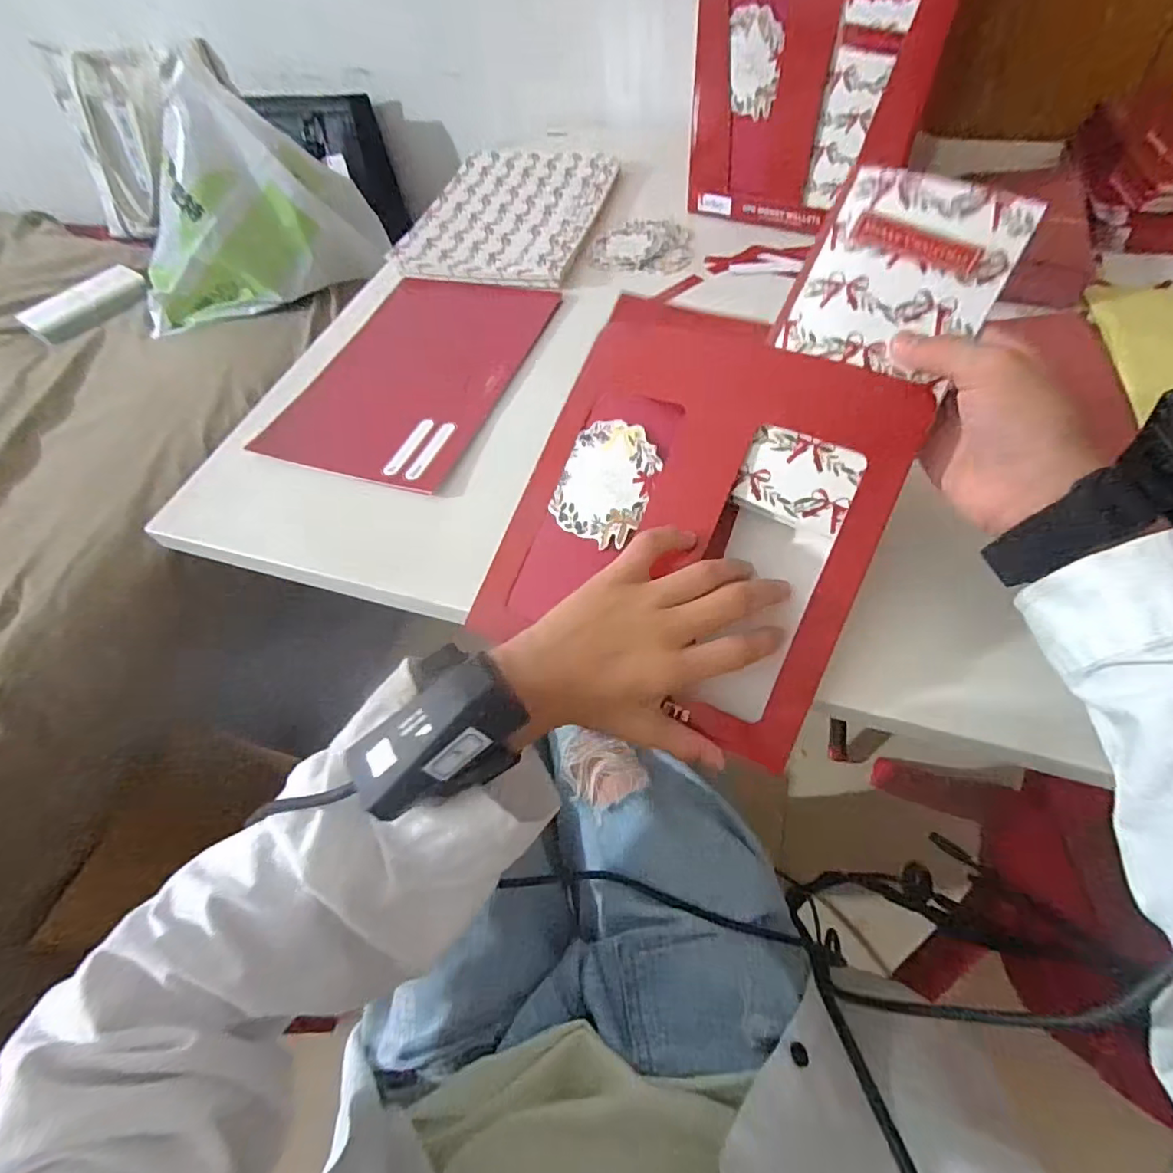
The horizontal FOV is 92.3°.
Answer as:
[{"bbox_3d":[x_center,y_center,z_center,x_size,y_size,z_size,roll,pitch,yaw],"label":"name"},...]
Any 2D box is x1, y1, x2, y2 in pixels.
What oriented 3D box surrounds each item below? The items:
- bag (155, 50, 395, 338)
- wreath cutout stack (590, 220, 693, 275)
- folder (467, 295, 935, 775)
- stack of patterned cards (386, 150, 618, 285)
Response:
[{"bbox_3d":[-0.434,-0.461,0.699,0.324,0.230,0.097,-24,56,-11],"label":"bag"},{"bbox_3d":[0.054,-0.342,0.562,0.096,0.010,0.093,0,55,5],"label":"wreath cutout stack"},{"bbox_3d":[0.056,-0.038,0.318,0.195,0.029,0.211,23,93,19],"label":"folder"},{"bbox_3d":[-0.082,-0.405,0.606,0.188,0.016,0.263,11,57,12],"label":"stack of patterned cards"}]

